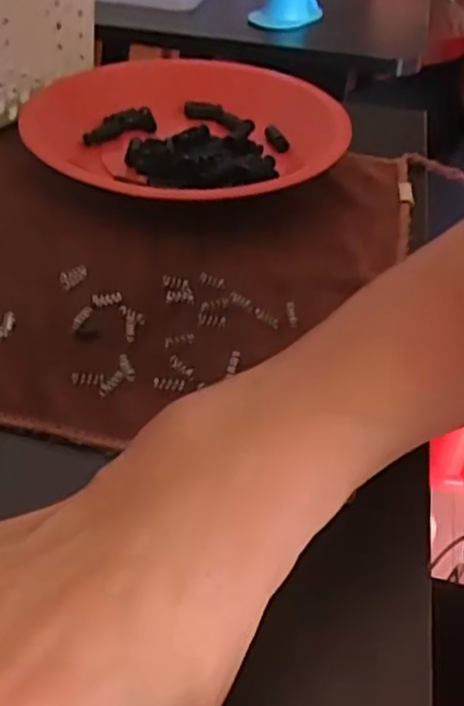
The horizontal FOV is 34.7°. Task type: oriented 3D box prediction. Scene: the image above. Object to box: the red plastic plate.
[{"bbox_3d":[-0.037,-0.141,0.464,0.188,0.022,0.186,2,40,-2],"label":"red plastic plate"}]

